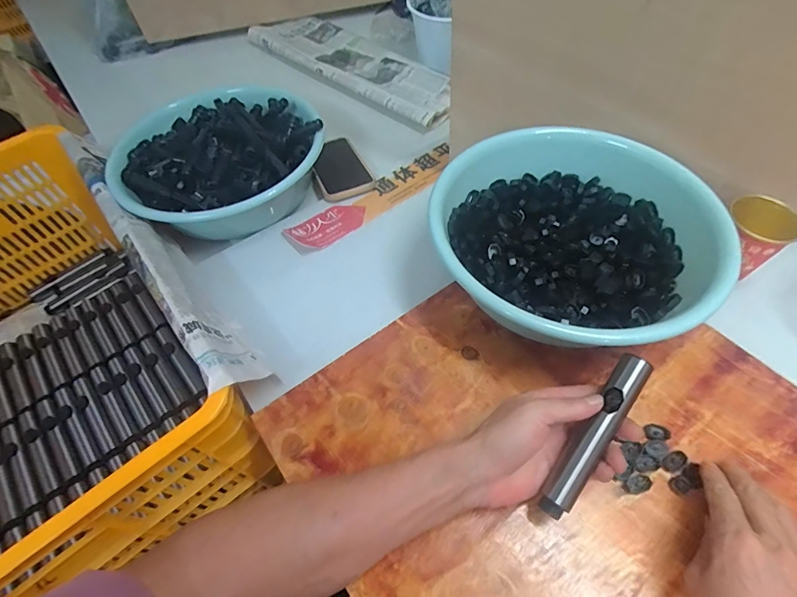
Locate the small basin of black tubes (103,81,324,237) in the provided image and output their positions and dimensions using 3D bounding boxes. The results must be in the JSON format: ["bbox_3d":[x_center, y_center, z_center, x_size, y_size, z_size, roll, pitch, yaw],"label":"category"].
[{"bbox_3d":[-0.259,-0.199,0.626,0.287,0.087,0.264,-1,55,1],"label":"small basin of black tubes"}]

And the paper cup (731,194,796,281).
[{"bbox_3d":[0.410,-0.066,0.497,0.067,0.083,0.064,-1,55,1],"label":"paper cup"}]

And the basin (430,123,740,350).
[{"bbox_3d":[0.185,-0.062,0.474,0.267,0.116,0.279,-1,55,1],"label":"basin"}]

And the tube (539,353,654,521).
[{"bbox_3d":[0.166,0.115,0.356,0.025,0.018,0.149,32,84,22],"label":"tube"}]

